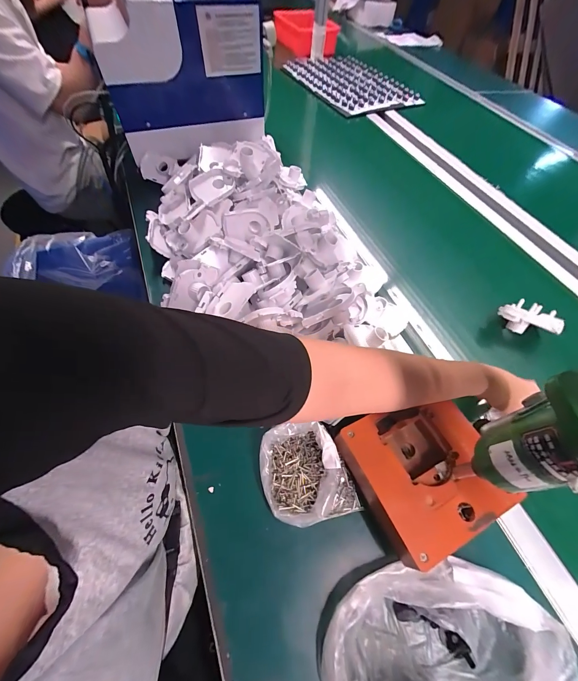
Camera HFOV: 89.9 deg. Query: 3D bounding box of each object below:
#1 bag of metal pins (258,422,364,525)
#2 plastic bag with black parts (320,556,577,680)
[{"bbox_3d":[0.022,0.161,0.361,0.112,0.051,0.113,-9,58,-11],"label":"bag of metal pins"},{"bbox_3d":[0.143,0.297,0.276,0.212,0.061,0.136,6,56,-1],"label":"plastic bag with black parts"}]

